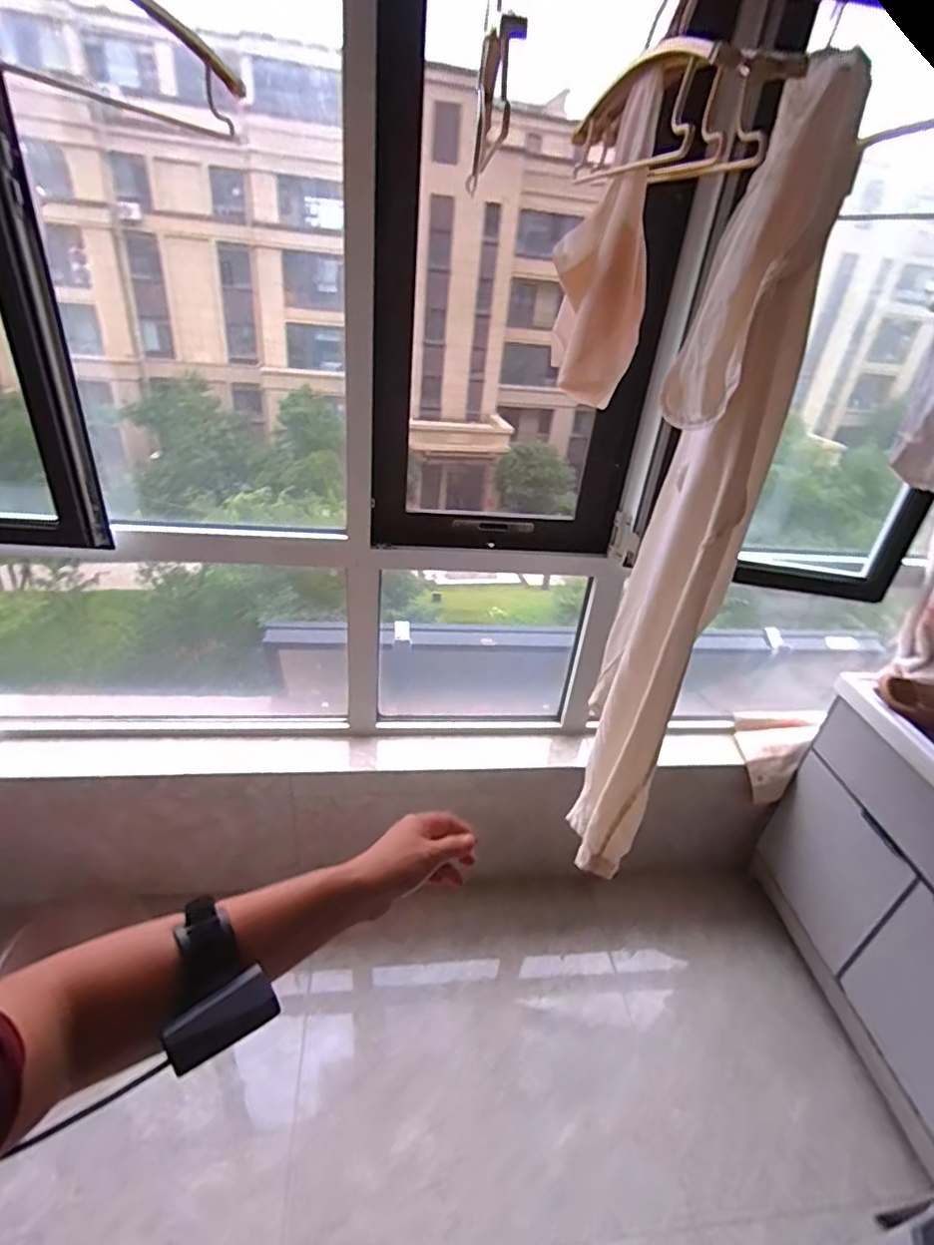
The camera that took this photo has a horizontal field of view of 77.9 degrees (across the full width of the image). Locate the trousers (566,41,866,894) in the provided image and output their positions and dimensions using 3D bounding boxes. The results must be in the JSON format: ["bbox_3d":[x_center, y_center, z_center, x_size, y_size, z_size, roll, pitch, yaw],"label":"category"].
[{"bbox_3d":[0.216,-0.053,0.600,0.102,0.761,0.100,15,32,14],"label":"trousers"}]

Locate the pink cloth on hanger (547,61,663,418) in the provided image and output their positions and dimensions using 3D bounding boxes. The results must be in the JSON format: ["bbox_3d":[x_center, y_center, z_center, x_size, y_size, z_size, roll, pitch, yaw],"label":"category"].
[{"bbox_3d":[0.148,-0.383,0.609,0.095,0.275,0.073,9,31,4],"label":"pink cloth on hanger"}]

